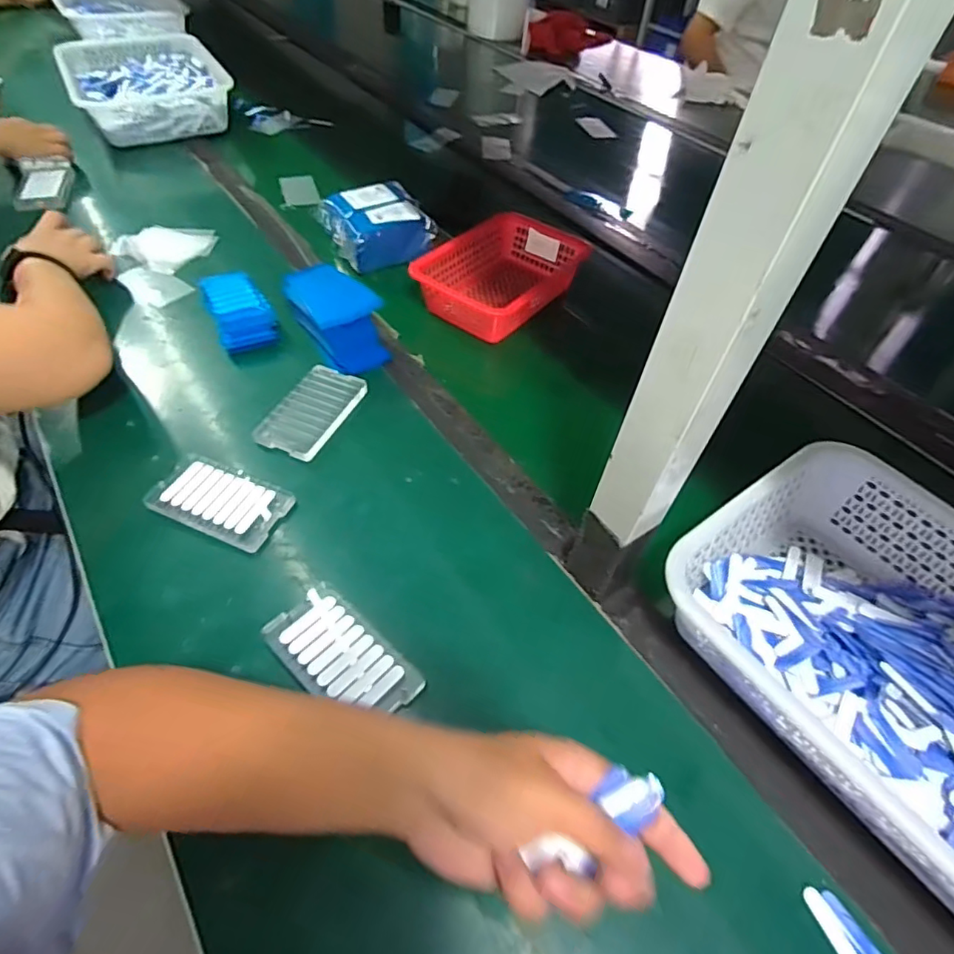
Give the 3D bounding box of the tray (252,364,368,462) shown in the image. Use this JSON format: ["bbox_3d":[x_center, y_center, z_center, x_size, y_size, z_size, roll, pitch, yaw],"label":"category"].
[{"bbox_3d":[-0.176,-0.074,0.605,0.071,0.009,0.126,18,52,9],"label":"tray"}]

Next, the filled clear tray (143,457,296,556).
[{"bbox_3d":[-0.241,0.021,0.526,0.120,0.007,0.070,20,52,10],"label":"filled clear tray"}]

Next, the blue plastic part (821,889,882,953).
[{"bbox_3d":[0.242,0.291,0.353,0.013,0.004,0.054,-20,56,-20],"label":"blue plastic part"}]

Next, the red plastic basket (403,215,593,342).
[{"bbox_3d":[0.035,-0.271,0.764,0.151,0.063,0.224,36,56,21],"label":"red plastic basket"}]

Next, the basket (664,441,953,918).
[{"bbox_3d":[0.338,0.150,0.420,0.249,0.082,0.354,-28,59,-25],"label":"basket"}]

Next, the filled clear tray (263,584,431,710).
[{"bbox_3d":[-0.106,0.141,0.435,0.120,0.009,0.065,37,57,22],"label":"filled clear tray"}]

